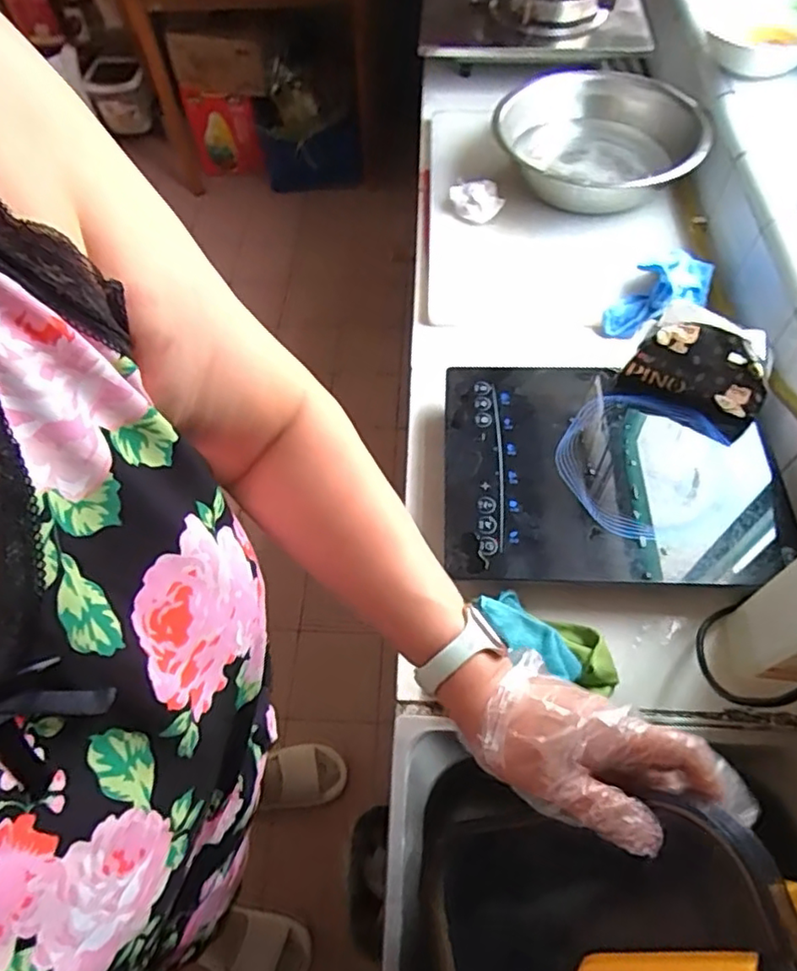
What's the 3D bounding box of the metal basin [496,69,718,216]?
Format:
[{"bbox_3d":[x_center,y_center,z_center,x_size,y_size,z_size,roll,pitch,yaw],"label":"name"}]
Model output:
[{"bbox_3d":[0.327,-0.549,1.003,0.302,0.105,0.328,-1,58,2],"label":"metal basin"}]

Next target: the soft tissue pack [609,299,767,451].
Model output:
[{"bbox_3d":[0.362,-0.134,0.738,0.157,0.047,0.130,30,106,15],"label":"soft tissue pack"}]

